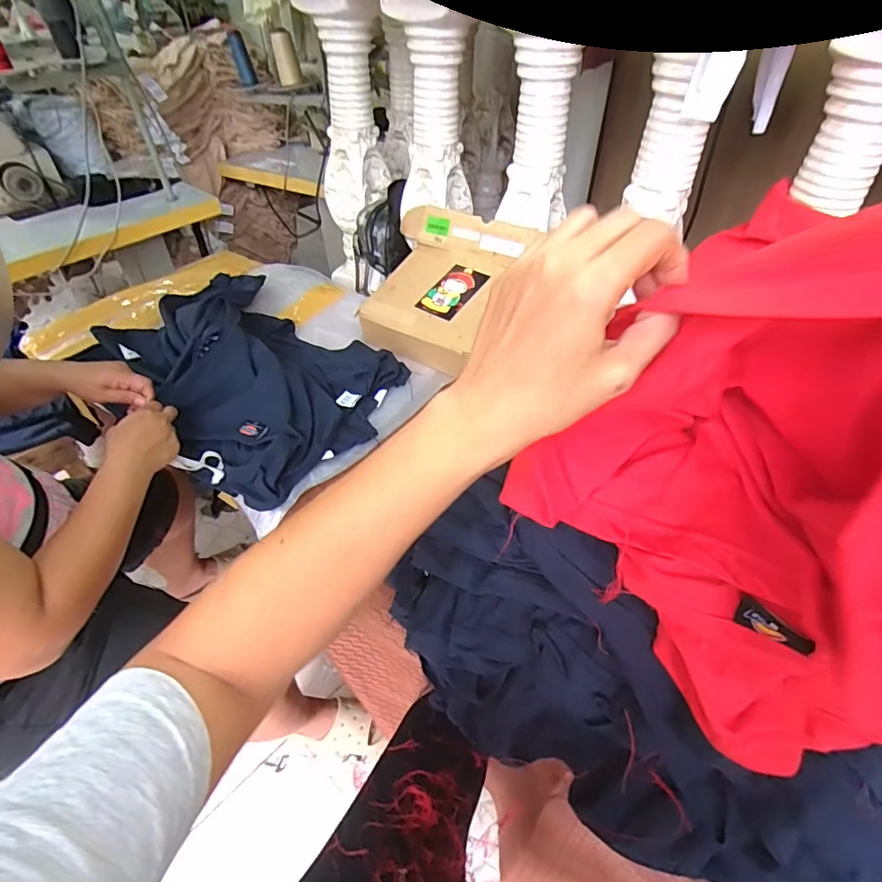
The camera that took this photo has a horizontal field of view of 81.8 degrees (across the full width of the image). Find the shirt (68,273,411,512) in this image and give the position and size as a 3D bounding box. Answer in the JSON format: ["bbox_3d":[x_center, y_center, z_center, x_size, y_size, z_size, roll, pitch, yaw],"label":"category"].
[{"bbox_3d":[-0.343,-0.152,0.866,0.564,0.083,0.364,30,51,27],"label":"shirt"}]

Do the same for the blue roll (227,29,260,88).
[{"bbox_3d":[-0.491,-0.941,1.257,0.046,0.115,0.030,-25,24,-23],"label":"blue roll"}]

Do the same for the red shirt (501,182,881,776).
[{"bbox_3d":[0.183,0.010,0.256,0.121,0.276,0.232,-23,49,-22],"label":"red shirt"}]

